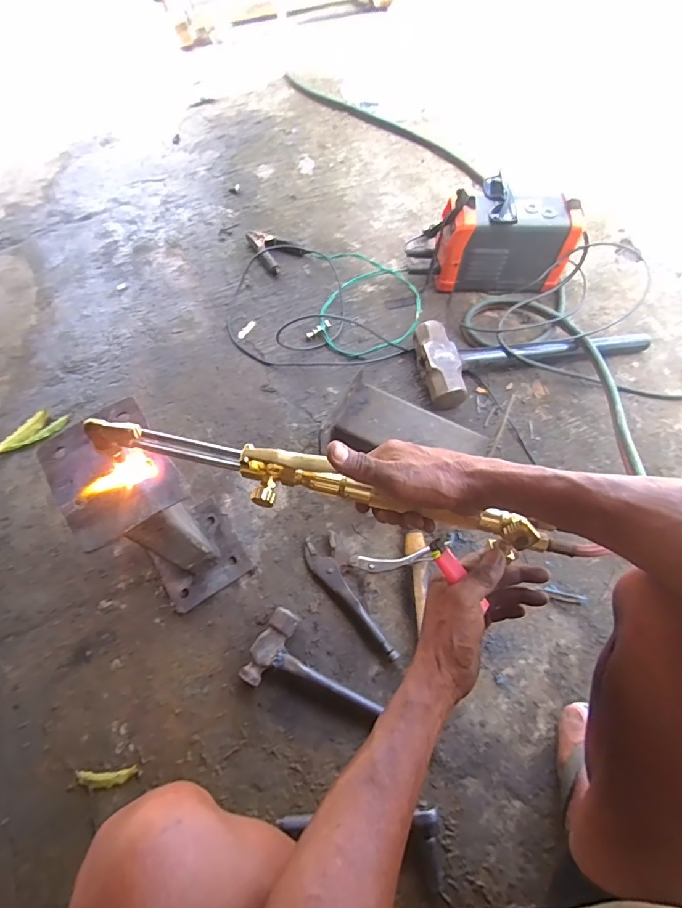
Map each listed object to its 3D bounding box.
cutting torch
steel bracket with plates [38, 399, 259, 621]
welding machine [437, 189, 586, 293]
[{"bbox_3d":[-0.030,0.031,0.430,0.435,0.054,0.045,14,64,5],"label":"cutting torch"},{"bbox_3d":[-0.253,0.086,0.652,0.142,0.251,0.211,-34,67,-14],"label":"steel bracket with plates"},{"bbox_3d":[0.309,-0.405,0.894,0.258,0.171,0.102,5,63,4],"label":"welding machine"}]

